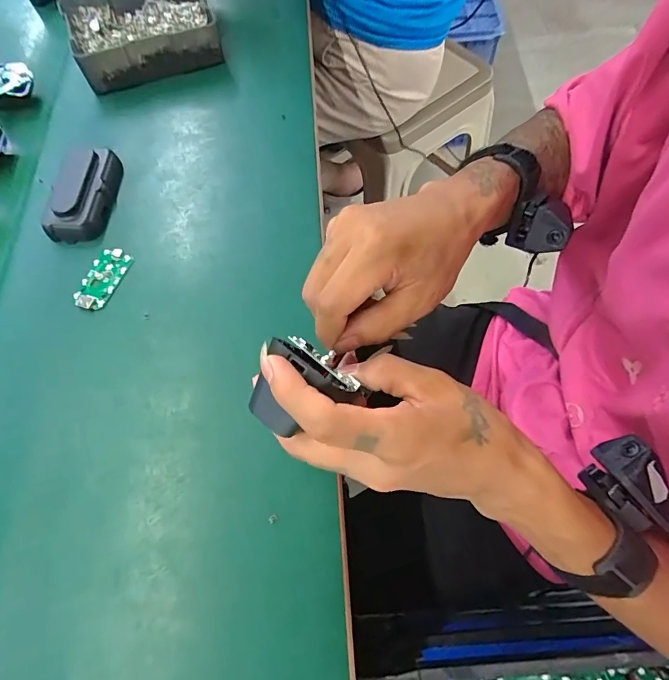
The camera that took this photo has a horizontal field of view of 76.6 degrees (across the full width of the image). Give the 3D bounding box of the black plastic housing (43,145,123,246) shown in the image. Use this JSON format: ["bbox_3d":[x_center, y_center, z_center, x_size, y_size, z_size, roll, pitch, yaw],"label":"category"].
[{"bbox_3d":[-0.248,-0.145,0.420,0.052,0.034,0.103,-3,66,1],"label":"black plastic housing"}]

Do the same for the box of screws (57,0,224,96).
[{"bbox_3d":[-0.228,-0.369,0.509,0.161,0.047,0.127,-23,68,-8],"label":"box of screws"}]

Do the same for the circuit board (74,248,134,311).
[{"bbox_3d":[-0.214,-0.057,0.388,0.032,0.004,0.063,19,68,10],"label":"circuit board"}]

